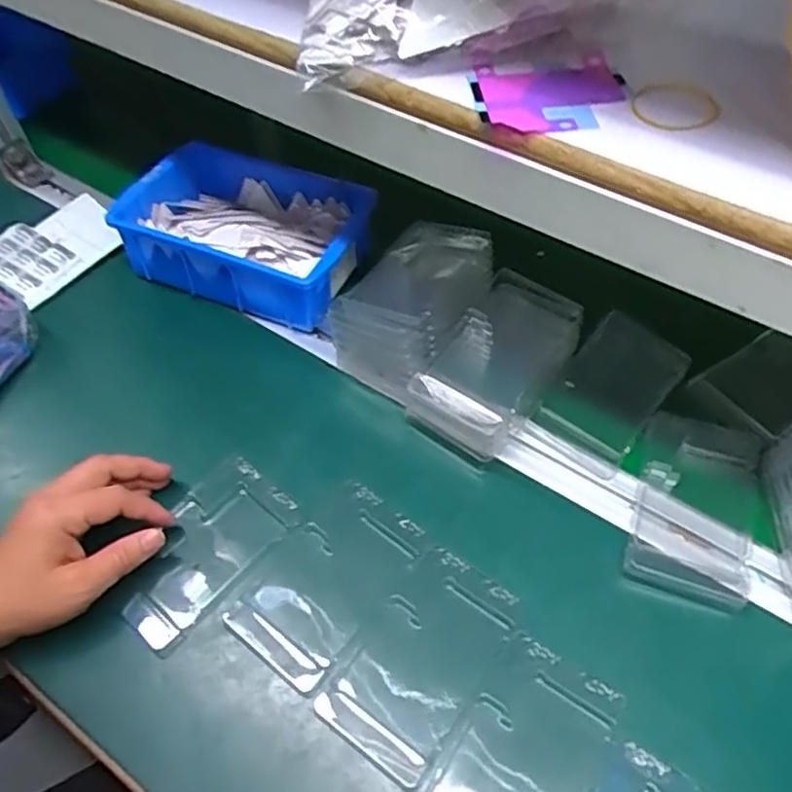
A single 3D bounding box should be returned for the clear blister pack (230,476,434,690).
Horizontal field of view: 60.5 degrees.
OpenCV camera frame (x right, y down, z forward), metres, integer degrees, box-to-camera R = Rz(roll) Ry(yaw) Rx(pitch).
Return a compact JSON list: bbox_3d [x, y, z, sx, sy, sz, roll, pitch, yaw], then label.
[{"bbox_3d":[-0.043,0.117,0.437,0.073,0.010,0.121,31,60,22],"label":"clear blister pack"}]

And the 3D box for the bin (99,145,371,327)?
[{"bbox_3d":[-0.128,-0.144,0.592,0.196,0.069,0.129,16,55,13],"label":"bin"}]

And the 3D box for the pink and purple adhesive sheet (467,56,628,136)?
[{"bbox_3d":[0.081,-0.155,0.354,0.078,0.006,0.057,-9,54,-2],"label":"pink and purple adhesive sheet"}]

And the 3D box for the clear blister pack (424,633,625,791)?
[{"bbox_3d":[0.067,0.203,0.376,0.073,0.010,0.122,27,58,20],"label":"clear blister pack"}]

